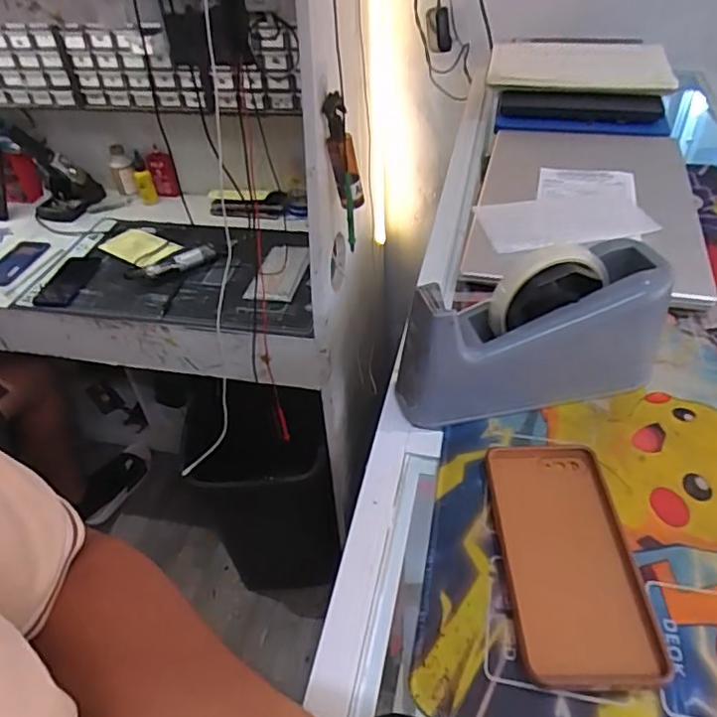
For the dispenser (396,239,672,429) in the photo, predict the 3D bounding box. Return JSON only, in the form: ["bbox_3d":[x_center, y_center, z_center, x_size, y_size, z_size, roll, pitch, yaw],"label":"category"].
[{"bbox_3d":[0.130,-0.011,0.438,0.193,0.107,0.084,-16,44,-12],"label":"dispenser"}]

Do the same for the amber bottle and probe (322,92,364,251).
[{"bbox_3d":[-0.019,-0.274,0.882,0.047,0.236,0.058,-3,43,2],"label":"amber bottle and probe"}]

